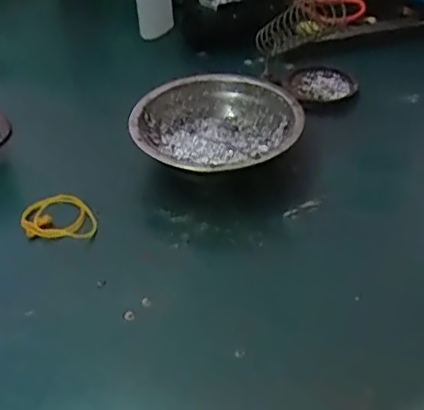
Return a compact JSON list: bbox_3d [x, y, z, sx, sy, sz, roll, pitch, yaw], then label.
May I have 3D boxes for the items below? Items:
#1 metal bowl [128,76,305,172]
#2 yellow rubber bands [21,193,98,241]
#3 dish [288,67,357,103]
[{"bbox_3d":[0.003,-0.052,0.449,0.122,0.049,0.118,-1,41,1],"label":"metal bowl"},{"bbox_3d":[-0.109,0.011,0.410,0.050,0.009,0.049,-5,40,-10],"label":"yellow rubber bands"},{"bbox_3d":[0.098,-0.110,0.521,0.052,0.010,0.051,-1,41,1],"label":"dish"}]

